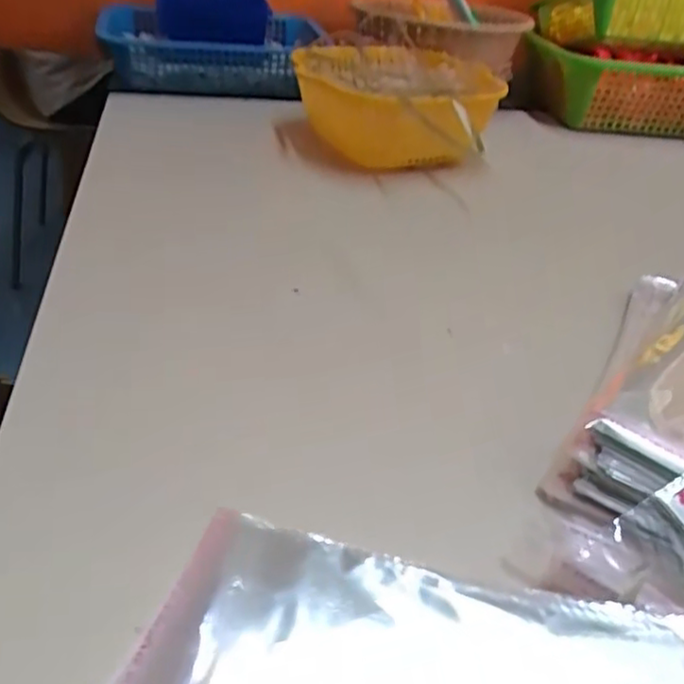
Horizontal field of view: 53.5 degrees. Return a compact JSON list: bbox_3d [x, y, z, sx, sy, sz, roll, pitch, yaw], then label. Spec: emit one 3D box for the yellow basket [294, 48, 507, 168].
[{"bbox_3d":[0.053,-0.257,0.733,0.204,0.075,0.227,1,36,-7],"label":"yellow basket"}]

